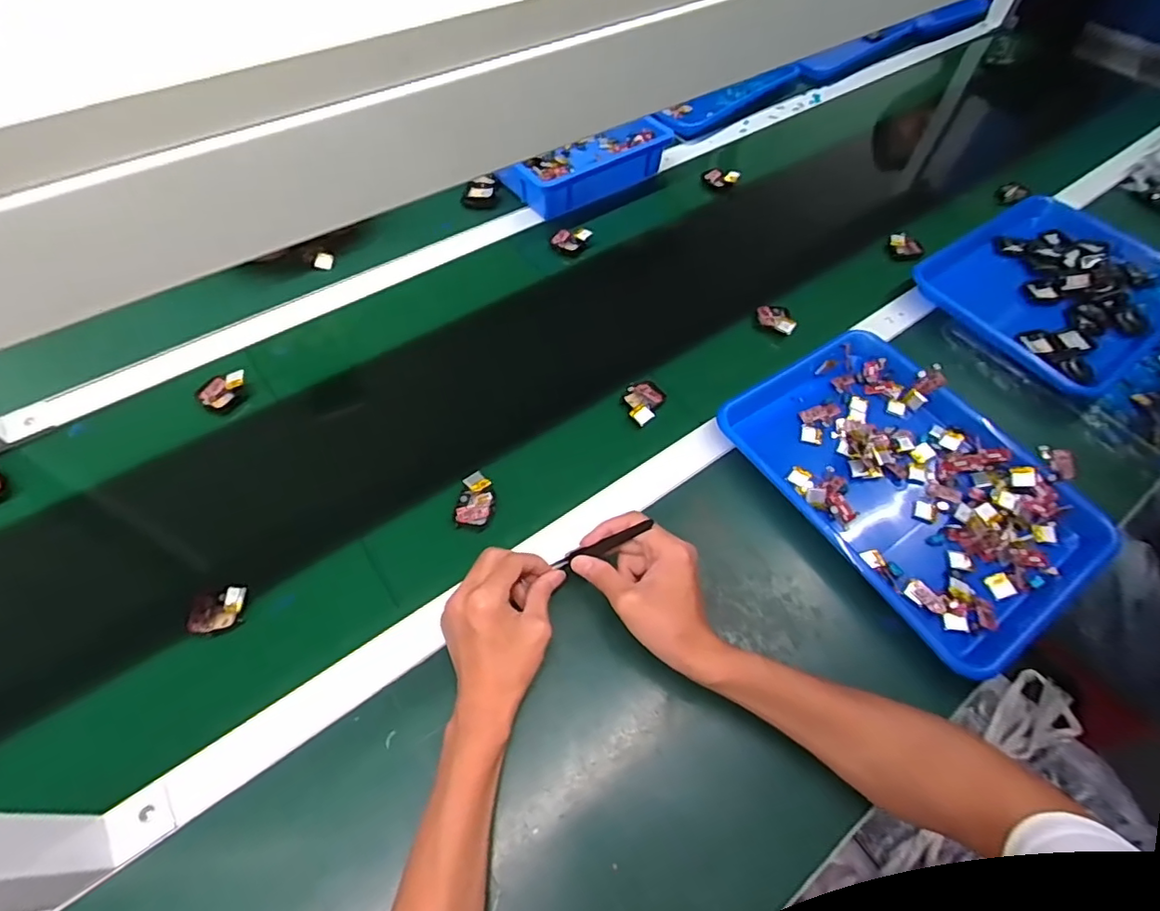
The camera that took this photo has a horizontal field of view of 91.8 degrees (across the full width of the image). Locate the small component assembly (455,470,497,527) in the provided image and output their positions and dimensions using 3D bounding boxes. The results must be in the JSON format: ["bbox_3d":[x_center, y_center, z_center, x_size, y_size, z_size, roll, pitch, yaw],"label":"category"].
[{"bbox_3d":[-0.102,0.043,0.558,0.037,0.014,0.053,7,54,3],"label":"small component assembly"}]

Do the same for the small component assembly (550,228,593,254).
[{"bbox_3d":[-0.014,-0.302,0.784,0.050,0.012,0.044,21,56,14],"label":"small component assembly"}]

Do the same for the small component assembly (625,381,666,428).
[{"bbox_3d":[0.070,-0.061,0.632,0.041,0.012,0.061,23,56,15],"label":"small component assembly"}]

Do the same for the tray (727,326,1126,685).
[{"bbox_3d":[0.331,0.022,0.571,0.243,0.036,0.336,-27,59,-20],"label":"tray"}]

